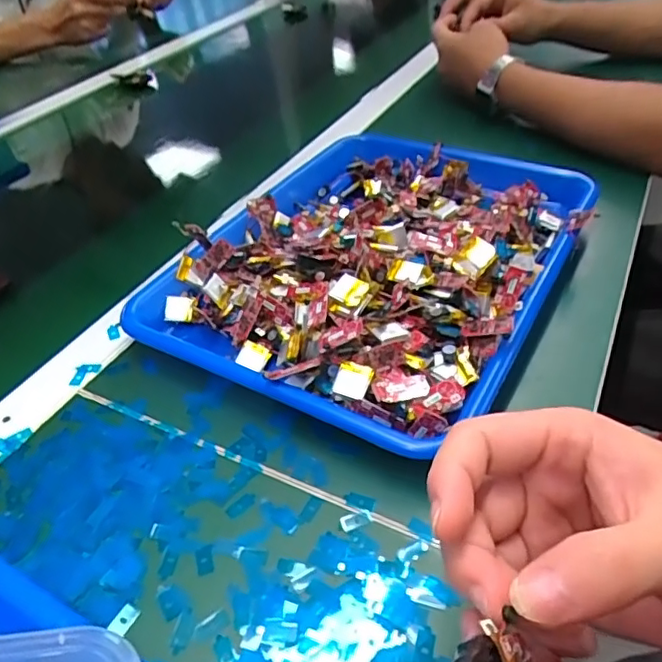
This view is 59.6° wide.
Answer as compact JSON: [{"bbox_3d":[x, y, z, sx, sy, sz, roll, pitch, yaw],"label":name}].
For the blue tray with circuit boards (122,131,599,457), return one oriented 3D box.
[{"bbox_3d":[0.032,-0.071,0.444,0.270,0.055,0.339,20,48,26],"label":"blue tray with circuit boards"}]

